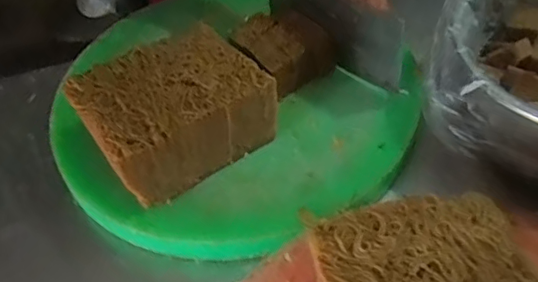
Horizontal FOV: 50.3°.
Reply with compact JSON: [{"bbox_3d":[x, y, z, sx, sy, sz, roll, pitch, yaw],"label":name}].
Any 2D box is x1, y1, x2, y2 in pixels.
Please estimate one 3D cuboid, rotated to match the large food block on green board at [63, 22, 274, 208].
[{"bbox_3d":[-0.097,-0.028,0.592,0.167,0.089,0.133,-31,52,-20],"label":"large food block on green board"}]

